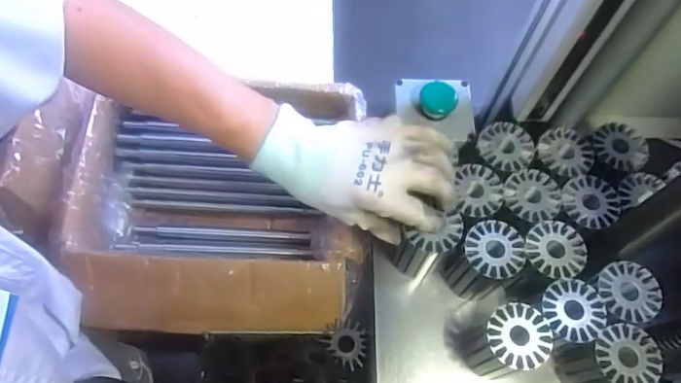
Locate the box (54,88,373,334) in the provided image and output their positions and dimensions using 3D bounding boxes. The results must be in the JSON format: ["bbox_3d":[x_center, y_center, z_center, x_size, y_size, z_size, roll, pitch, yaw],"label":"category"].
[{"bbox_3d":[-0.133,0.025,0.597,0.291,0.112,0.262,-2,65,-4],"label":"box"}]

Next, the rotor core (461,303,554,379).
[{"bbox_3d":[0.141,0.134,0.474,0.058,0.078,0.054,1,65,-2],"label":"rotor core"}]

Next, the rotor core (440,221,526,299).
[{"bbox_3d":[0.132,0.065,0.508,0.053,0.080,0.048,-34,71,-16],"label":"rotor core"}]

